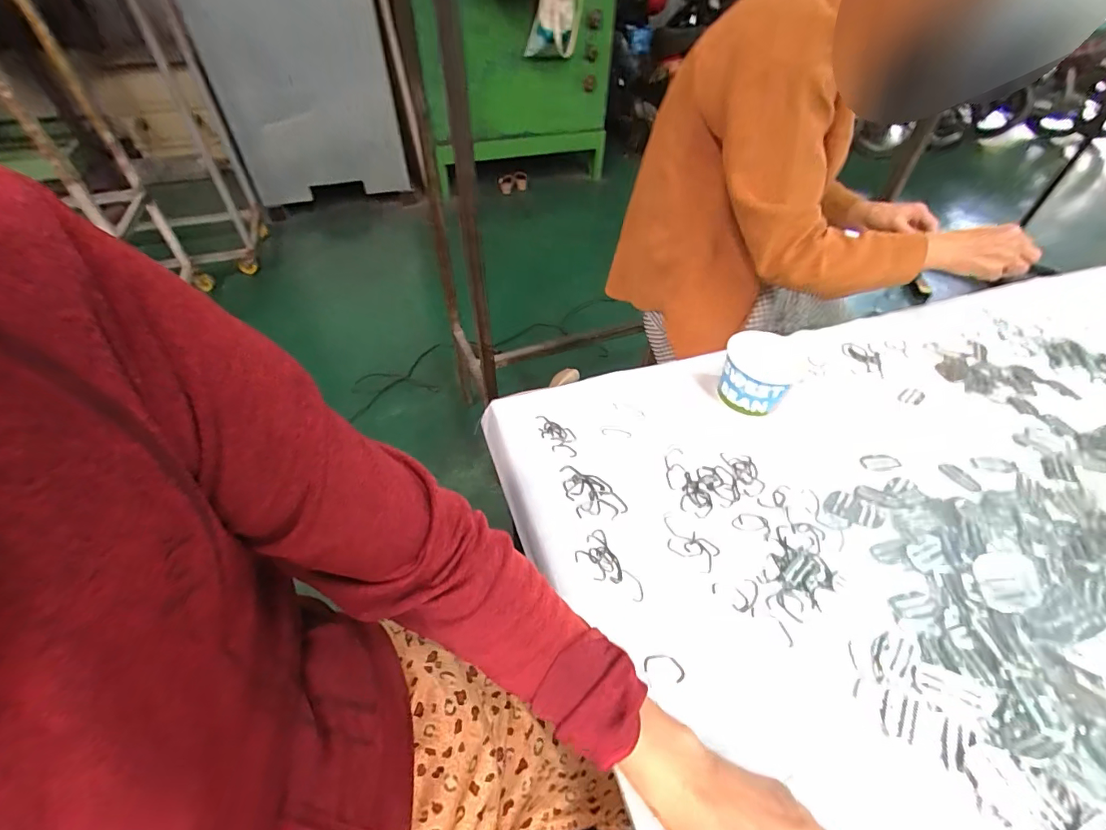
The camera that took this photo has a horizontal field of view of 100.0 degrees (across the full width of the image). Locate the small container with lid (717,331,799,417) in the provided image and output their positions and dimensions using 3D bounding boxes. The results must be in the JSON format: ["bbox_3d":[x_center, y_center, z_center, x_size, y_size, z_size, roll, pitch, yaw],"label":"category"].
[{"bbox_3d":[0.260,-0.051,0.601,0.087,0.075,0.090,23,49,18],"label":"small container with lid"}]

